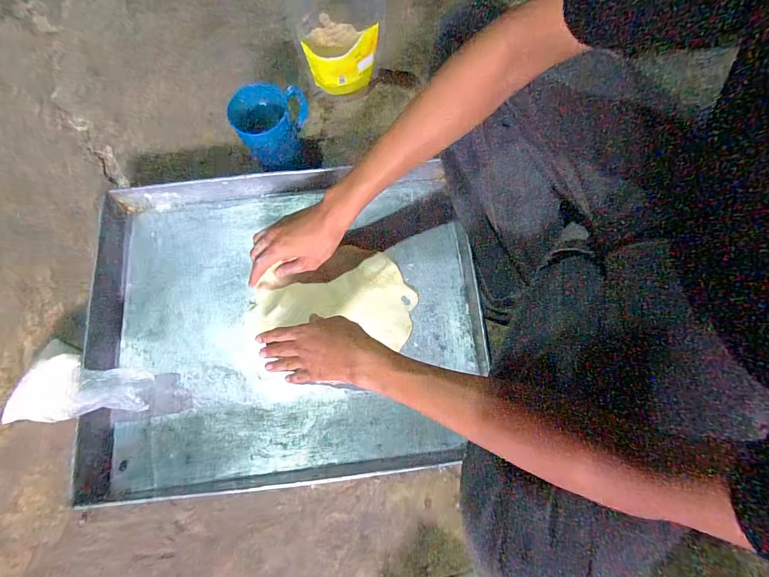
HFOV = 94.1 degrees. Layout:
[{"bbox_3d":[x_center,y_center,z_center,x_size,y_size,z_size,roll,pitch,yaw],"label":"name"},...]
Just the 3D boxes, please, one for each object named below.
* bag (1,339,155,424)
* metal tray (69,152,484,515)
[{"bbox_3d":[-0.390,0.114,0.455,0.195,0.084,0.102,0,74,-2],"label":"bag"},{"bbox_3d":[-0.133,0.038,0.497,0.529,0.051,0.422,-6,75,-4],"label":"metal tray"}]

